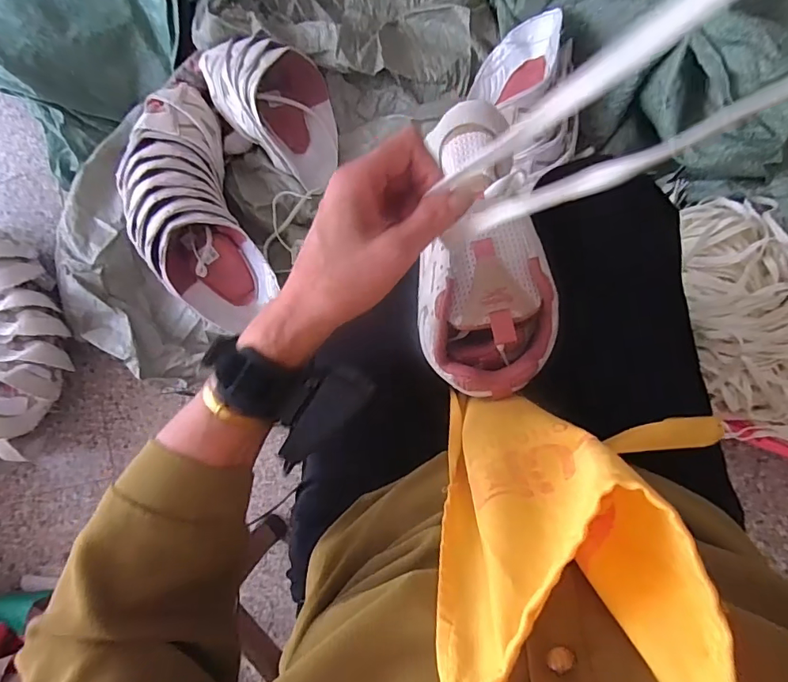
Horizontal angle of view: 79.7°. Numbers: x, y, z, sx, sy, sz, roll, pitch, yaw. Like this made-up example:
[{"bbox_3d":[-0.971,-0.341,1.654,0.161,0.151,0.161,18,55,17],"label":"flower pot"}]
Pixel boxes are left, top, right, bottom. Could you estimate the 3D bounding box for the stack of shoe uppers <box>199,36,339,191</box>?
[{"bbox_3d":[-0.171,-0.351,0.732,0.155,0.133,0.206,-31,84,6],"label":"stack of shoe uppers"}]

